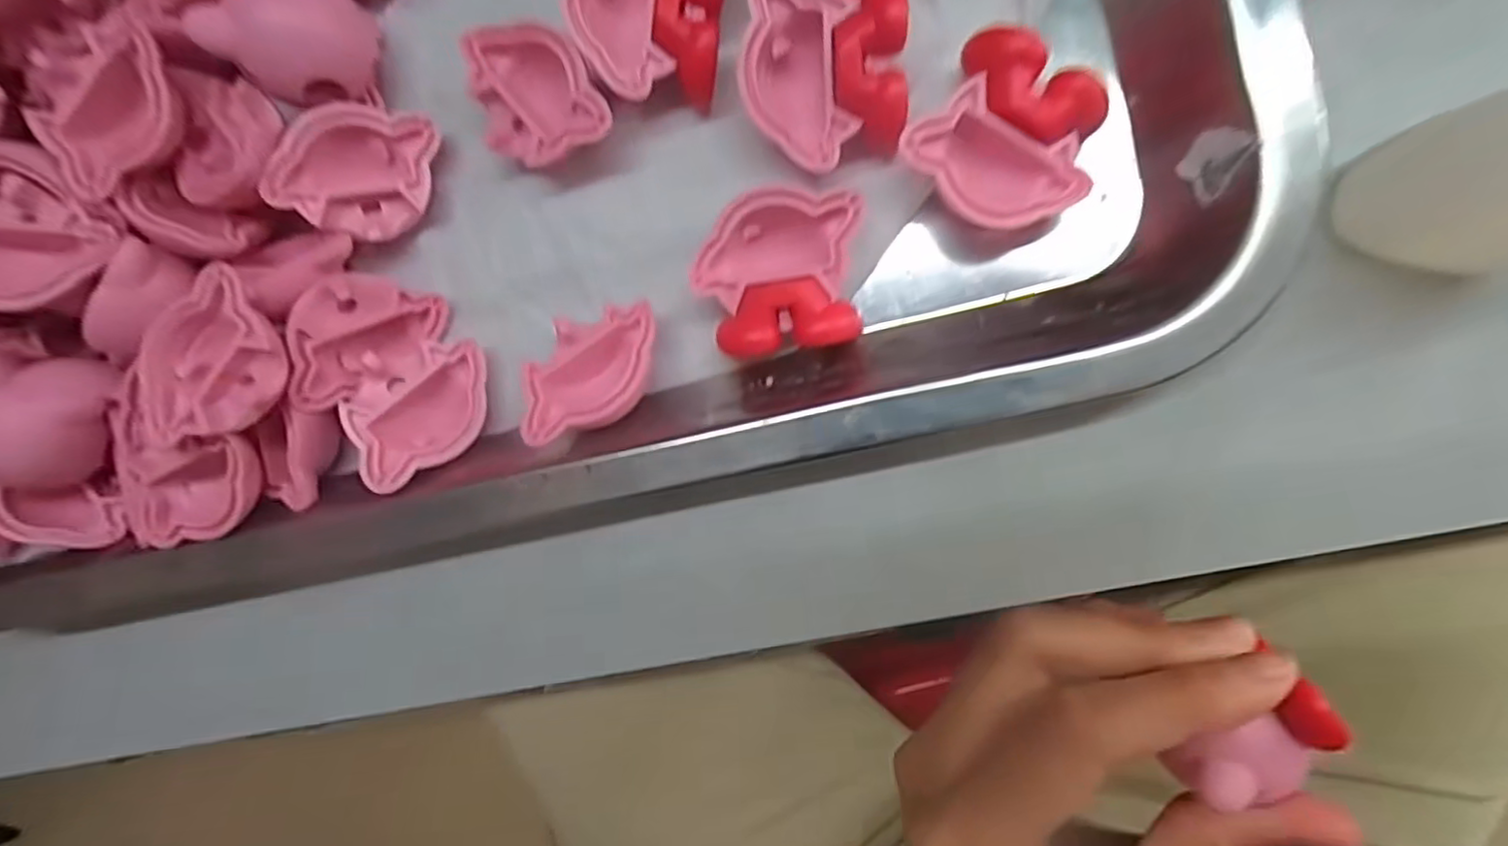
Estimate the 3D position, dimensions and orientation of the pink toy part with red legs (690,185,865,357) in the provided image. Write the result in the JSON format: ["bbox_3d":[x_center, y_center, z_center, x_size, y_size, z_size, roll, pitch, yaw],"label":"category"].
[{"bbox_3d":[0.005,-0.032,0.141,0.034,0.010,0.033,-1,92,9],"label":"pink toy part with red legs"}]

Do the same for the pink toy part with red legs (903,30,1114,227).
[{"bbox_3d":[0.052,-0.057,0.134,0.034,0.015,0.033,31,96,7],"label":"pink toy part with red legs"}]

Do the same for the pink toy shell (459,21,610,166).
[{"bbox_3d":[-0.049,-0.073,0.149,0.026,0.017,0.036,-36,86,8],"label":"pink toy shell"}]

